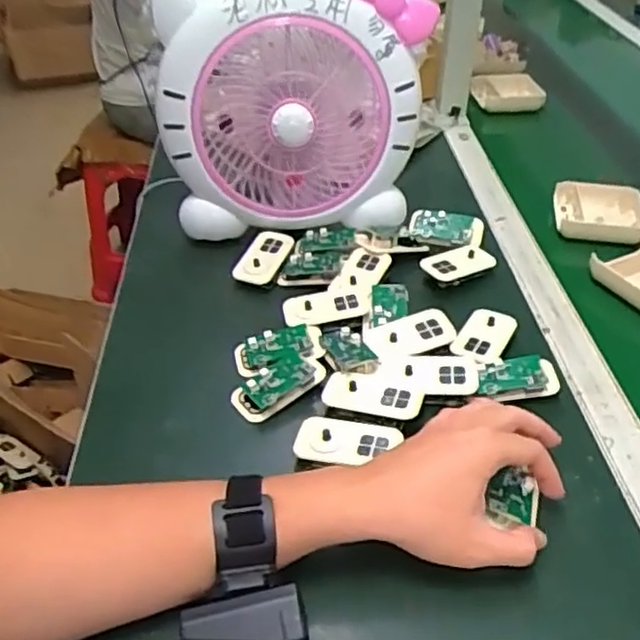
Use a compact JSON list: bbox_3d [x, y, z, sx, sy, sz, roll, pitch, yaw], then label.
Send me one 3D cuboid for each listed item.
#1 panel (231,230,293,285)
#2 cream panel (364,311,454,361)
[{"bbox_3d":[-0.056,-0.064,0.692,0.039,0.009,0.074,21,53,10],"label":"panel"},{"bbox_3d":[0.079,0.013,0.592,0.075,0.011,0.044,-12,40,-12],"label":"cream panel"}]

